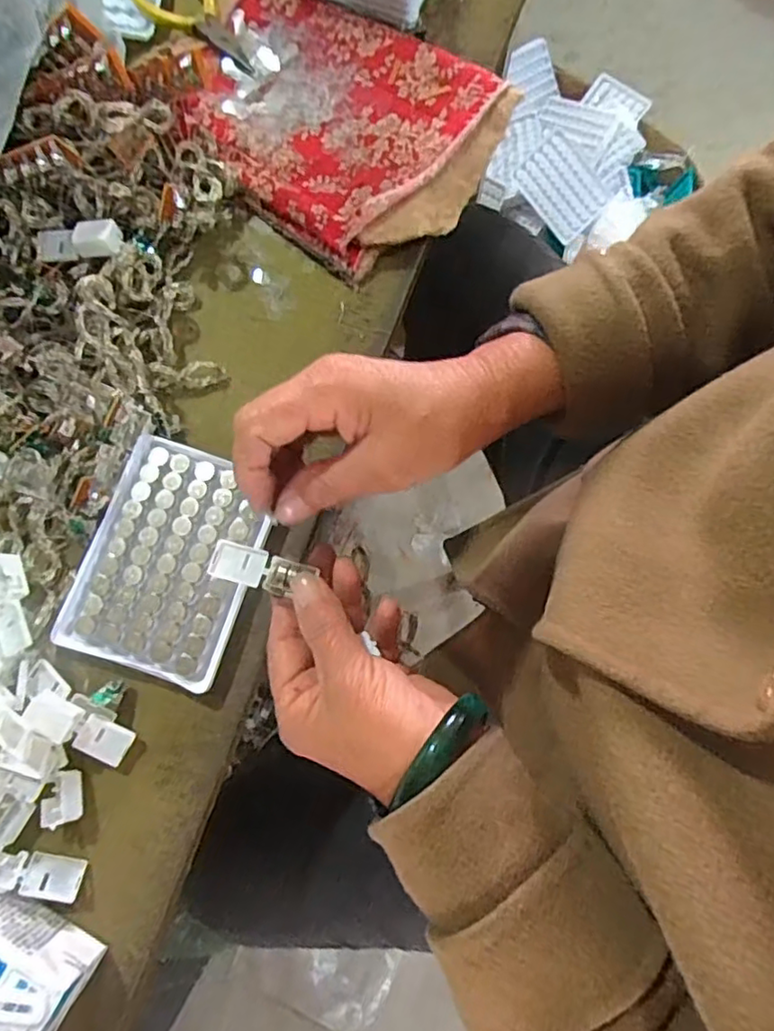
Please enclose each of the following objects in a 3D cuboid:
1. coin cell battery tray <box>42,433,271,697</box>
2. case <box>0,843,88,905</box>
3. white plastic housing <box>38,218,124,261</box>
[{"bbox_3d":[-0.124,0.024,0.348,0.093,0.009,0.126,19,78,3],"label":"coin cell battery tray"},{"bbox_3d":[-0.184,0.181,0.309,0.054,0.013,0.017,23,77,-16],"label":"case"},{"bbox_3d":[-0.186,-0.166,0.368,0.050,0.013,0.021,-1,77,13],"label":"white plastic housing"}]

